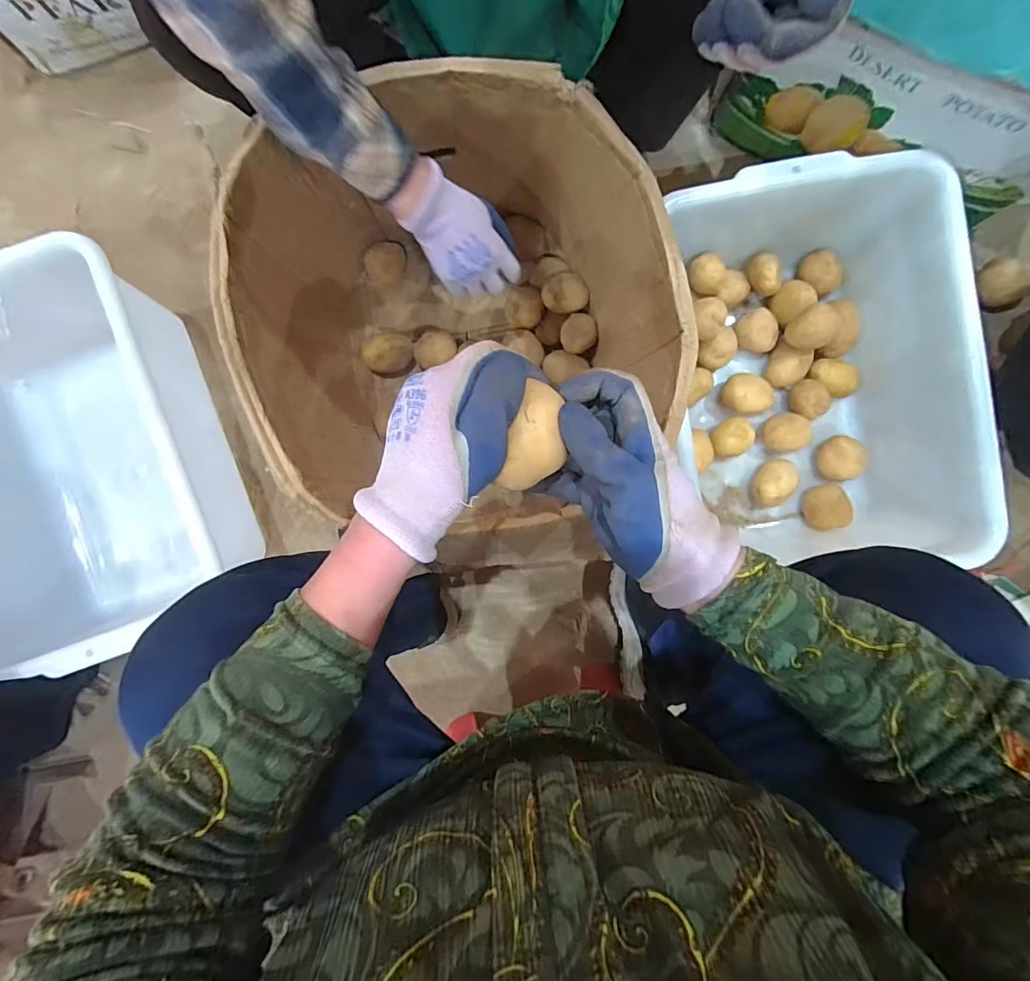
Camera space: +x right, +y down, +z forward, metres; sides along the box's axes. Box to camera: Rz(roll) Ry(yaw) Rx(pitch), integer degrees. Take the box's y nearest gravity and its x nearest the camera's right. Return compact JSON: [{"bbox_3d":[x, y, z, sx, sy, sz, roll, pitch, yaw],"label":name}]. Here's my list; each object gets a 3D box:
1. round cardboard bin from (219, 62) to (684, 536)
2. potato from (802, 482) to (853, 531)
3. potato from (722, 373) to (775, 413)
[{"bbox_3d":[-0.057,-0.194,0.603,0.432,0.331,0.427,0,91,1],"label":"round cardboard bin"},{"bbox_3d":[0.485,0.025,0.738,0.055,0.045,0.075,-6,91,1],"label":"potato"},{"bbox_3d":[0.363,-0.151,0.736,0.077,0.044,0.065,-16,91,1],"label":"potato"}]

